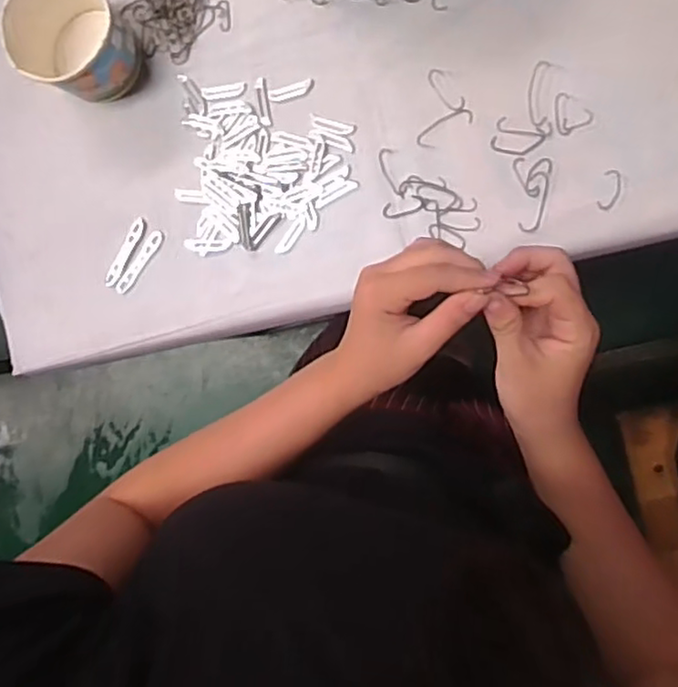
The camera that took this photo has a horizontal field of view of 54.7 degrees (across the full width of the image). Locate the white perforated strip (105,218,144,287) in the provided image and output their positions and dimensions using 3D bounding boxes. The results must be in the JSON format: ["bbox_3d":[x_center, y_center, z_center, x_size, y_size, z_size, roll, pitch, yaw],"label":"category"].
[{"bbox_3d":[-0.193,-0.082,0.591,0.013,0.004,0.066,29,98,0],"label":"white perforated strip"}]

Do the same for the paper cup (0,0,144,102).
[{"bbox_3d":[-0.219,-0.254,0.552,0.088,0.073,0.090,0,92,9],"label":"paper cup"}]

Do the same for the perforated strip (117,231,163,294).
[{"bbox_3d":[-0.179,-0.073,0.591,0.011,0.006,0.066,37,97,6],"label":"perforated strip"}]

